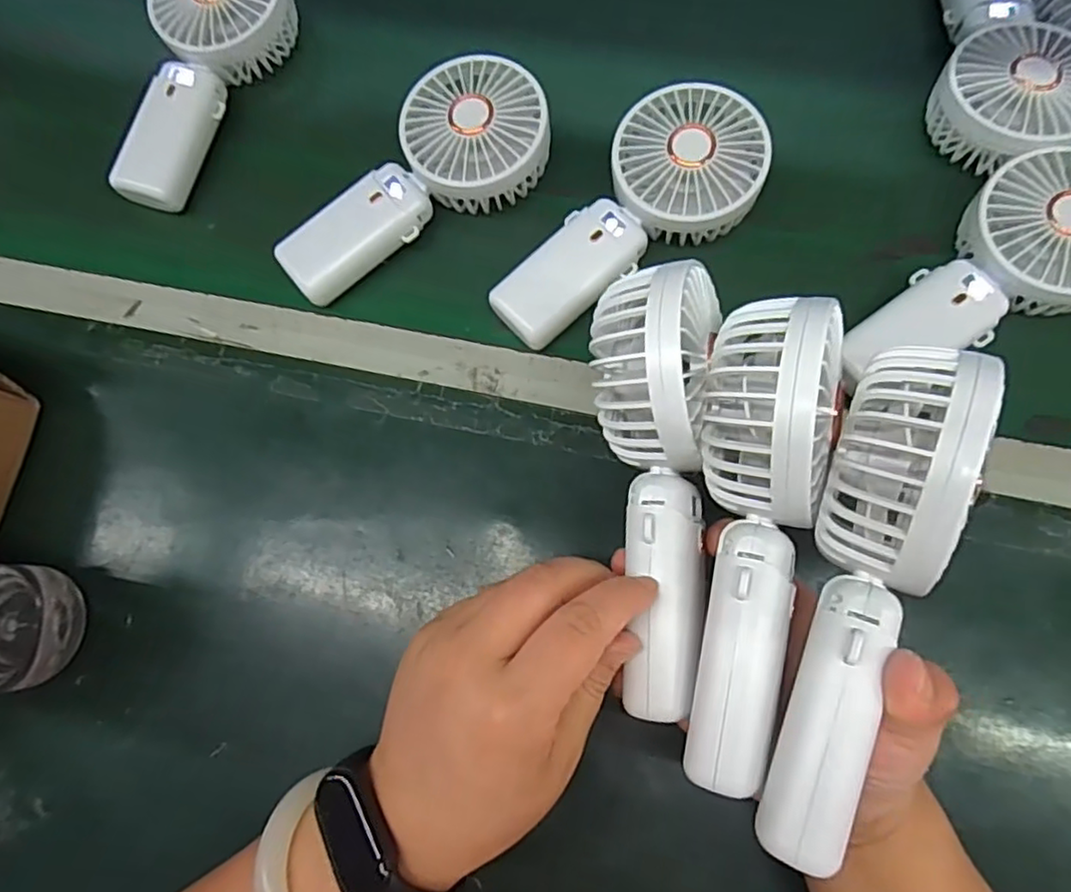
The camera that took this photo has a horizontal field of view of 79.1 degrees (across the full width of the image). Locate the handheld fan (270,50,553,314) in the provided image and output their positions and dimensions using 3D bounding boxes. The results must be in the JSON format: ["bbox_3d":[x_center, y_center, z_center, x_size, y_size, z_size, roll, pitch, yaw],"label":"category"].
[{"bbox_3d":[-0.078,-0.163,0.395,0.177,0.046,0.084,-33,76,-9],"label":"handheld fan"}]

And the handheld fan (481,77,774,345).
[{"bbox_3d":[0.059,-0.127,0.372,0.086,0.042,0.175,37,77,10],"label":"handheld fan"}]

